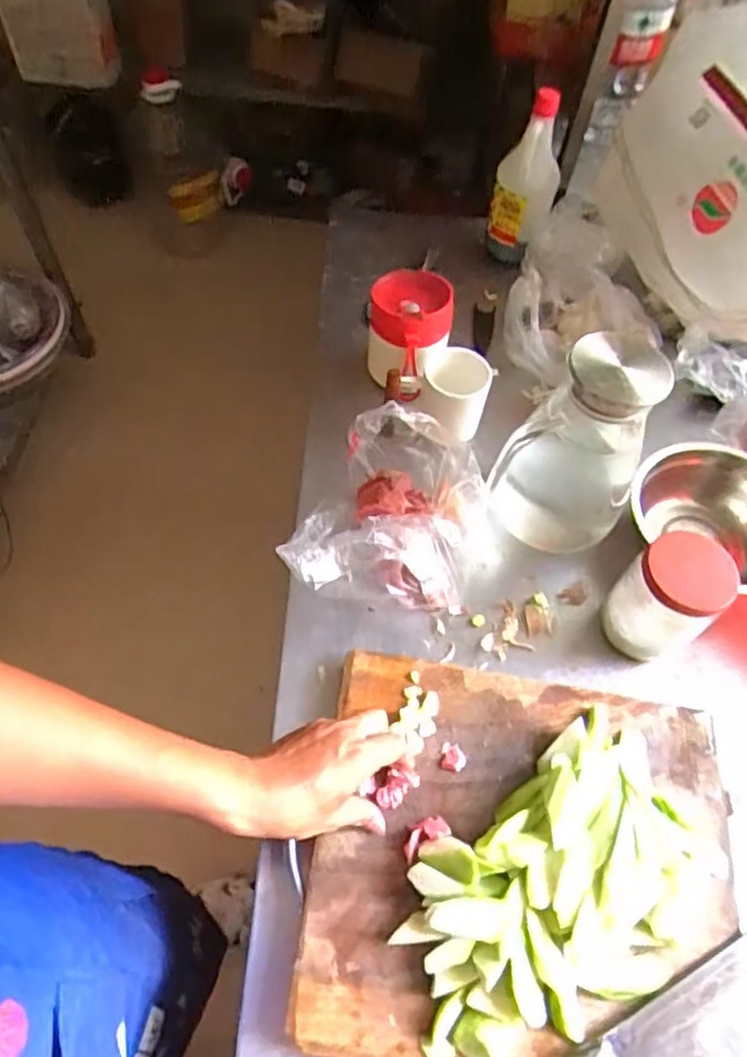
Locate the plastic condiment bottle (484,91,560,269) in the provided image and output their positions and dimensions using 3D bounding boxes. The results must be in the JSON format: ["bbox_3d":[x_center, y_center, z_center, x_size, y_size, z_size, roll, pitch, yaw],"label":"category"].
[{"bbox_3d":[0.217,-0.491,0.956,0.083,0.220,0.075,11,59,3],"label":"plastic condiment bottle"}]

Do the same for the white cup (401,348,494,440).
[{"bbox_3d":[0.095,-0.161,0.795,0.081,0.070,0.076,2,58,-2],"label":"white cup"}]

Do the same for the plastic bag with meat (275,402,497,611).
[{"bbox_3d":[0.025,-0.016,0.696,0.194,0.129,0.180,20,59,9],"label":"plastic bag with meat"}]

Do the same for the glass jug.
[{"bbox_3d":[0.209,-0.074,0.673,0.122,0.225,0.126,2,58,-2],"label":"glass jug"}]

